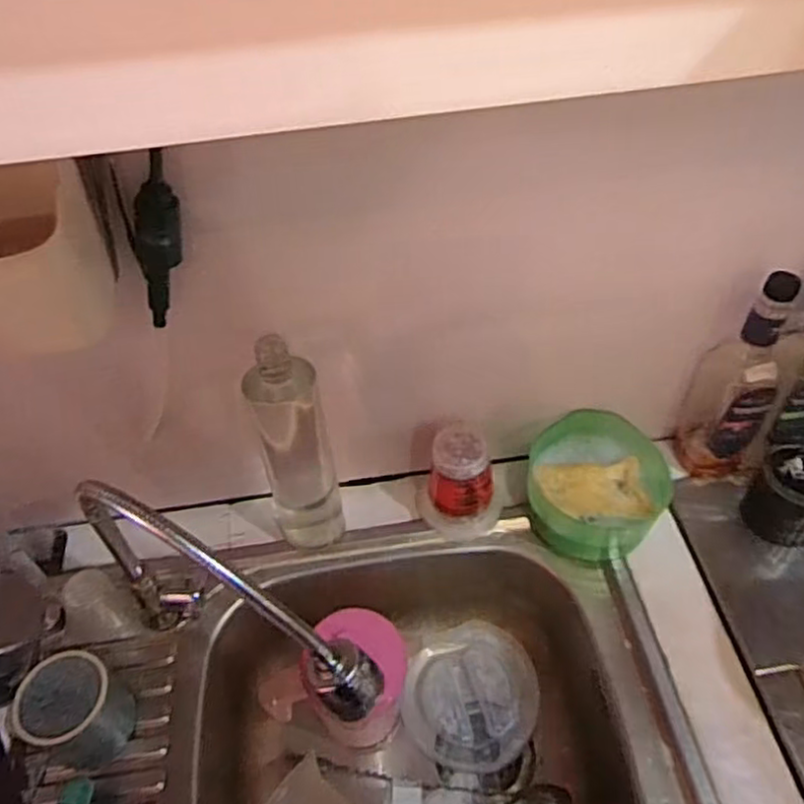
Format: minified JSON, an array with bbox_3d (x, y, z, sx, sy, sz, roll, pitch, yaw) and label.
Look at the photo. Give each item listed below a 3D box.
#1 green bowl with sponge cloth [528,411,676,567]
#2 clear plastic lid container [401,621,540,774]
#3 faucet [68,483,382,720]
[{"bbox_3d":[0.222,0.093,0.784,0.147,0.057,0.160,-2,48,2],"label":"green bowl with sponge cloth"},{"bbox_3d":[0.082,0.348,0.825,0.154,0.054,0.157,1,49,5],"label":"clear plastic lid container"},{"bbox_3d":[-0.149,0.186,0.606,0.279,0.262,0.044,20,53,20],"label":"faucet"}]

